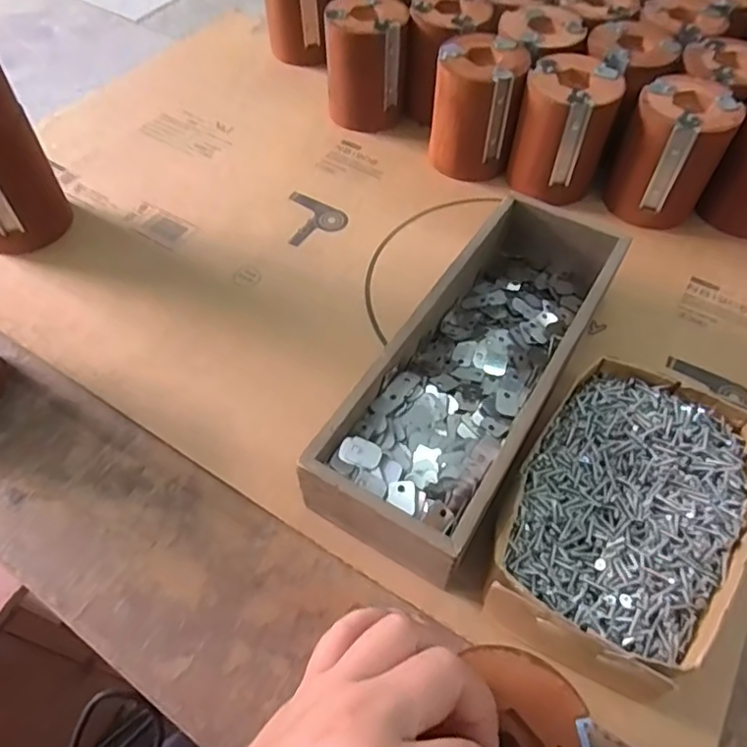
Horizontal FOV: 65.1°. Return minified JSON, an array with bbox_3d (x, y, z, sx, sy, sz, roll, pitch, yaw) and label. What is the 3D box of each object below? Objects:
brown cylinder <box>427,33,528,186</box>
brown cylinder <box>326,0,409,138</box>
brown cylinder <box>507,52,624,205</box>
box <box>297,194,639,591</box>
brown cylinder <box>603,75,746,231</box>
[{"bbox_3d":[0.093,-0.244,0.545,0.073,0.101,0.077,4,56,3],"label":"brown cylinder"},{"bbox_3d":[-0.008,-0.308,0.584,0.077,0.099,0.084,1,56,1],"label":"brown cylinder"},{"bbox_3d":[0.168,-0.217,0.523,0.076,0.096,0.074,13,56,9],"label":"brown cylinder"},{"bbox_3d":[0.073,-0.004,0.400,0.099,0.067,0.288,27,60,17],"label":"box"},{"bbox_3d":[0.255,-0.189,0.507,0.080,0.097,0.081,28,60,18],"label":"brown cylinder"}]

